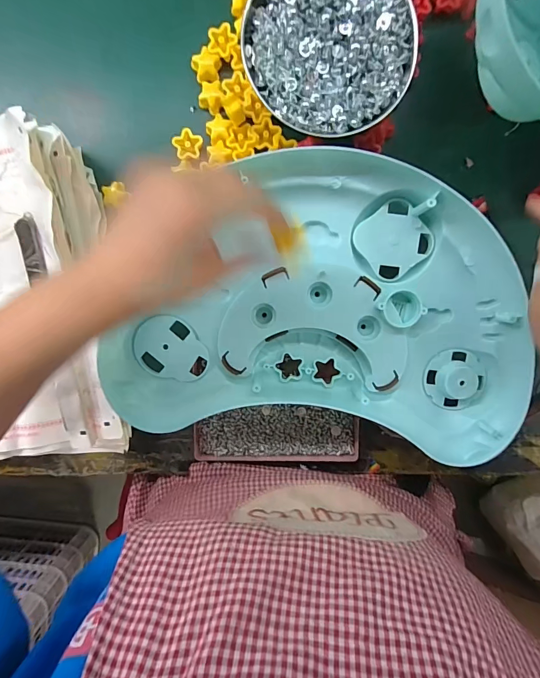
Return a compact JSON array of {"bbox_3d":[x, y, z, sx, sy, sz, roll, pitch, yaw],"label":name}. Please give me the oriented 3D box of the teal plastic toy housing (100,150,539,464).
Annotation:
[{"bbox_3d":[0.040,-0.028,0.303,0.333,0.055,0.226,7,96,-1],"label":"teal plastic toy housing"}]

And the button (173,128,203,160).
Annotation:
[{"bbox_3d":[-0.073,-0.176,0.330,0.025,0.007,0.023,-20,96,2],"label":"button"}]

